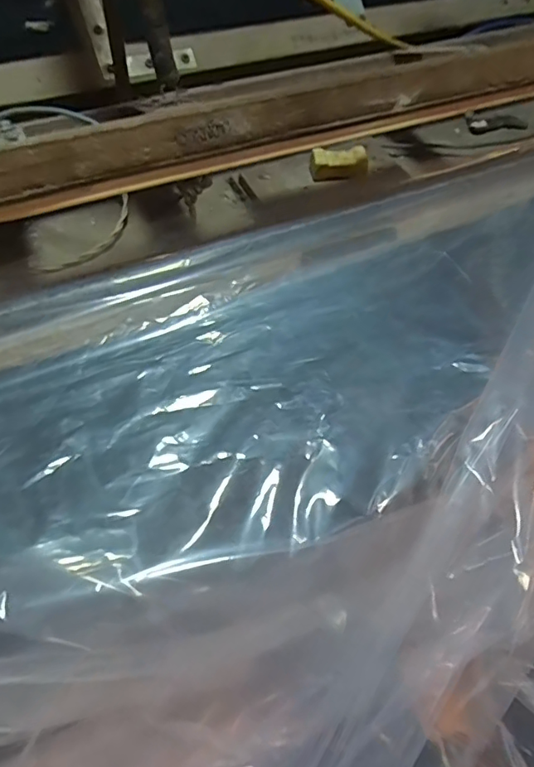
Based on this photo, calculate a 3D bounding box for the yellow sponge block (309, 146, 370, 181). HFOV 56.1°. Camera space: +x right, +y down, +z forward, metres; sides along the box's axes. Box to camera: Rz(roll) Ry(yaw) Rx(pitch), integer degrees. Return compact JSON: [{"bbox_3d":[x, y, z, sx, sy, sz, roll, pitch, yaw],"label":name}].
[{"bbox_3d":[0.063,-0.195,0.443,0.049,0.019,0.026,-2,58,-6],"label":"yellow sponge block"}]

